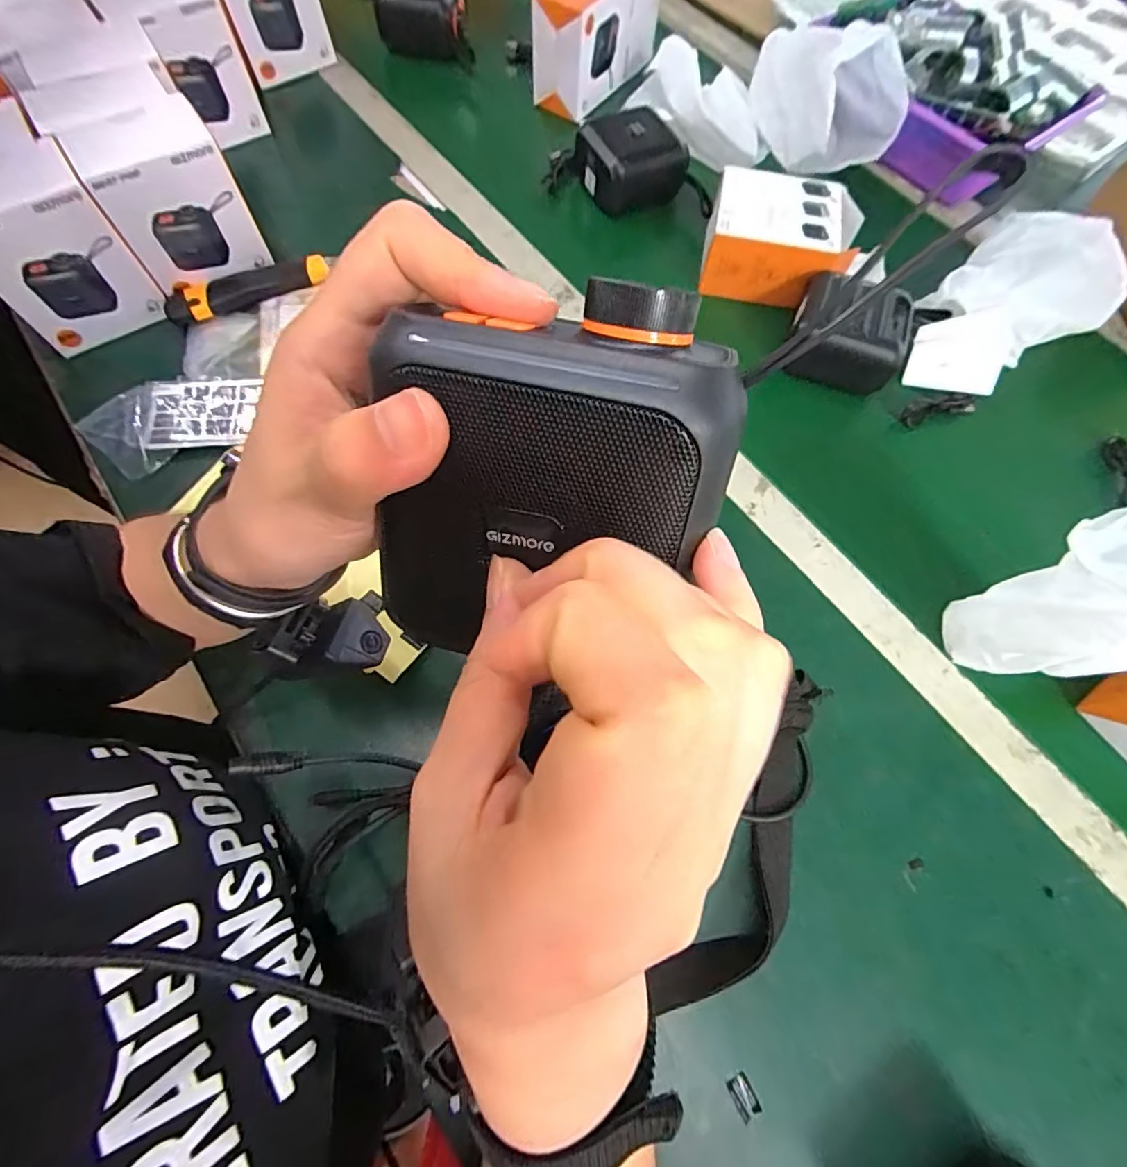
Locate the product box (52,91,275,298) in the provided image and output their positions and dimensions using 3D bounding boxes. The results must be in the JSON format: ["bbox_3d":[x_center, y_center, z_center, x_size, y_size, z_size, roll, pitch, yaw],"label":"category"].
[{"bbox_3d":[-0.332,-0.327,0.455,0.101,0.097,0.082,-30,75,-15],"label":"product box"}]

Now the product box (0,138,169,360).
[{"bbox_3d":[-0.413,-0.268,0.436,0.100,0.110,0.073,-35,76,-16],"label":"product box"}]

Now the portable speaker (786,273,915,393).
[{"bbox_3d":[0.253,-0.220,0.473,0.092,0.053,0.088,16,69,5],"label":"portable speaker"}]

